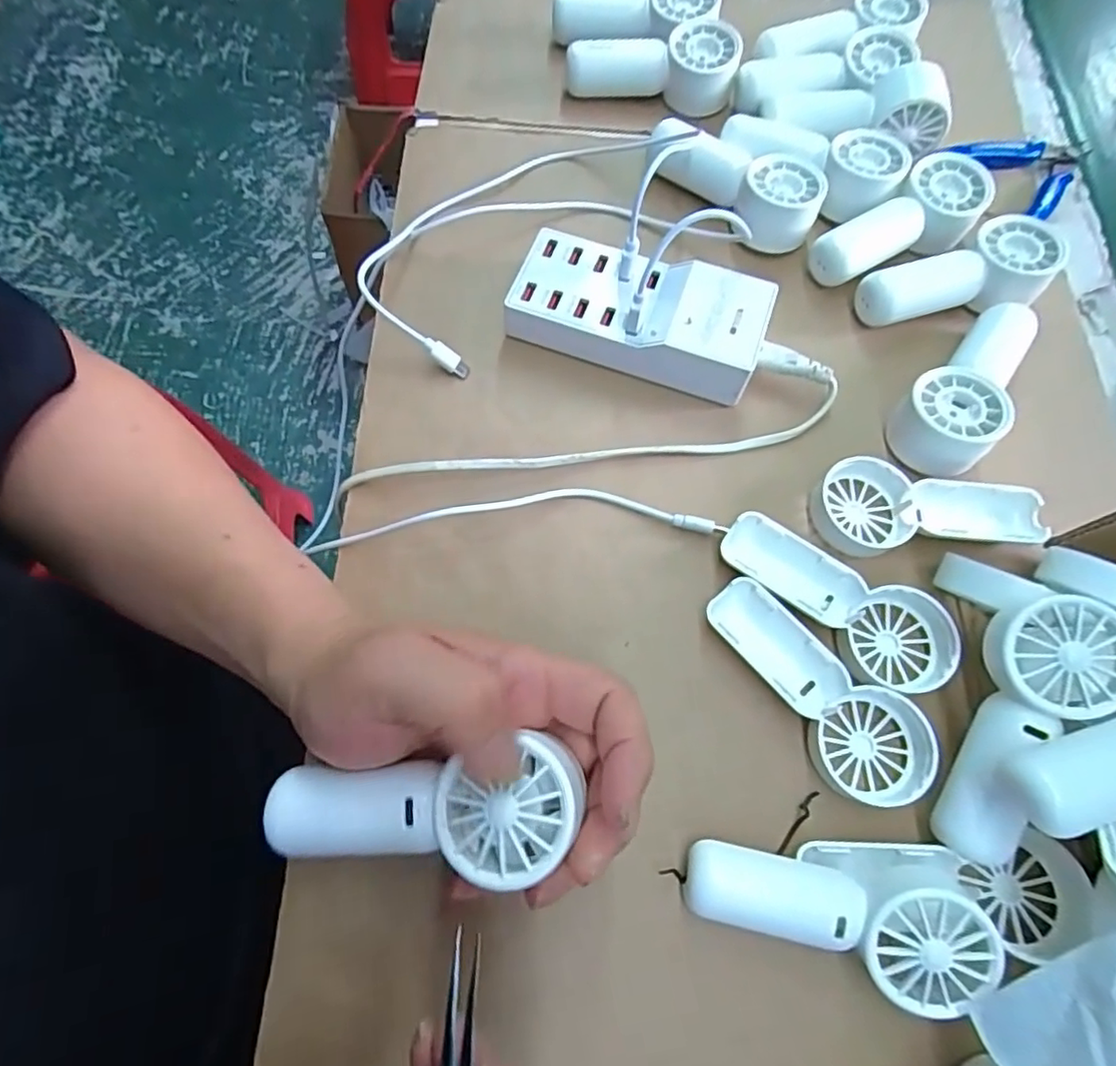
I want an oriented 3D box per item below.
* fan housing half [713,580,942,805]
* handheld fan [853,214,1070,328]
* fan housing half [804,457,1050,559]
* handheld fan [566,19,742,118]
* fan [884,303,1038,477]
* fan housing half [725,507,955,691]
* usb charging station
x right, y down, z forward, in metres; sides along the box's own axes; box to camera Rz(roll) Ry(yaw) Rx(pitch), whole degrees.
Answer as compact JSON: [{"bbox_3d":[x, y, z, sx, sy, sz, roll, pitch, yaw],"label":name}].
[{"bbox_3d":[0.117,0.067,0.277,0.046,0.017,0.112,-32,74,-13],"label":"fan housing half"},{"bbox_3d":[0.230,-0.142,0.351,0.115,0.027,0.045,-22,72,-10],"label":"handheld fan"},{"bbox_3d":[0.185,-0.015,0.309,0.108,0.013,0.045,-2,70,-3],"label":"fan housing half"},{"bbox_3d":[0.062,-0.302,0.406,0.108,0.032,0.037,-7,70,-5],"label":"handheld fan"},{"bbox_3d":[0.218,-0.078,0.324,0.045,0.028,0.114,41,73,12],"label":"fan"},{"bbox_3d":[0.128,0.033,0.290,0.110,0.014,0.044,28,71,8],"label":"fan housing half"},{"bbox_3d":[0.044,-0.120,0.337,0.135,0.033,0.064,20,70,5],"label":"usb charging station"}]

